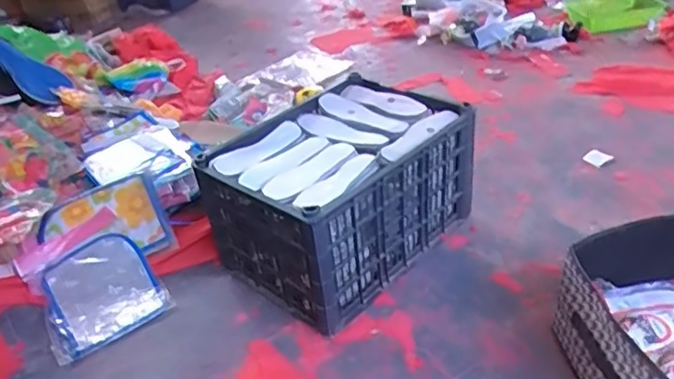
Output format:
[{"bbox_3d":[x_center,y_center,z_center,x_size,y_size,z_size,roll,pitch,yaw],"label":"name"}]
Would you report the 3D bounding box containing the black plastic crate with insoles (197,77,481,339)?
[{"bbox_3d":[0.014,-0.004,1.237,0.359,0.277,0.489,25,45,39],"label":"black plastic crate with insoles"}]

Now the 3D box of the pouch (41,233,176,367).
[{"bbox_3d":[-0.513,0.212,1.234,0.234,0.059,0.288,-24,37,-23],"label":"pouch"}]

